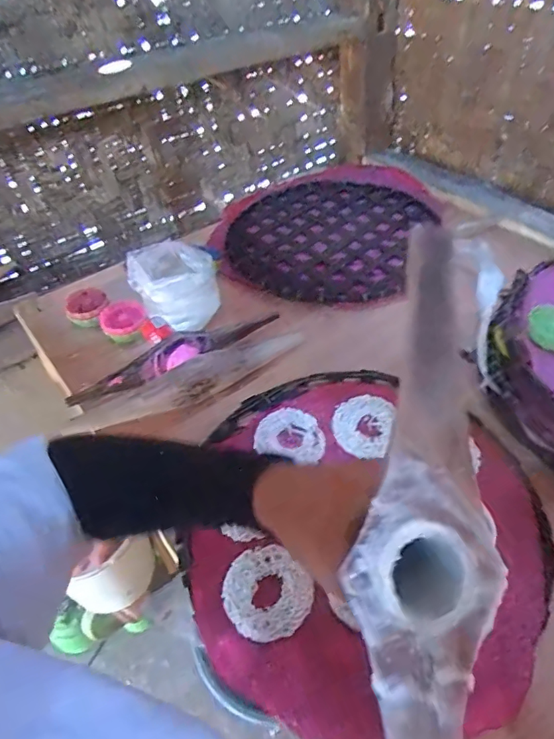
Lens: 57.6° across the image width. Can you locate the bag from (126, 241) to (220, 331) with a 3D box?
[{"bbox_3d":[-0.146,-0.120,0.715,0.110,0.081,0.126,-26,48,-19],"label":"bag"}]

